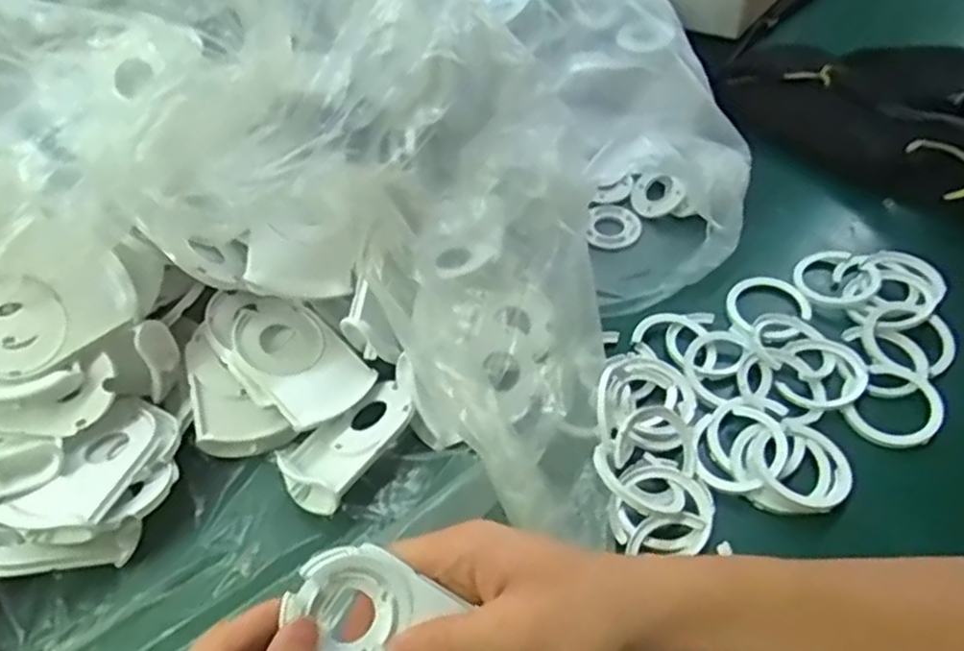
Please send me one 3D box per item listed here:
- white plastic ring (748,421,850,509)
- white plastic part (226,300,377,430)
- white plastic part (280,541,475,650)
[{"bbox_3d":[0.169,0.072,0.391,0.051,0.008,0.049,2,45,-2],"label":"white plastic ring"},{"bbox_3d":[-0.105,0.018,0.422,0.082,0.021,0.055,36,57,25],"label":"white plastic part"},{"bbox_3d":[-0.039,0.126,0.301,0.083,0.005,0.053,38,73,-6],"label":"white plastic part"}]

